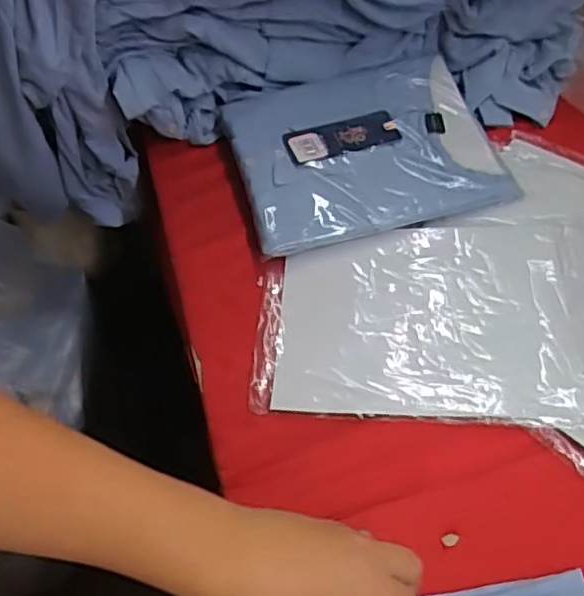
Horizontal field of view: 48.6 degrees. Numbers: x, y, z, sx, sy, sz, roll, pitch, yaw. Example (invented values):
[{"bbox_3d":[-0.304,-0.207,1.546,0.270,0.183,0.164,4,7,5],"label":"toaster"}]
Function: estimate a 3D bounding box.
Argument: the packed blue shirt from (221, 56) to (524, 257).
[{"bbox_3d":[0.077,-0.159,0.694,0.271,0.037,0.214,-13,55,-9],"label":"packed blue shirt"}]

